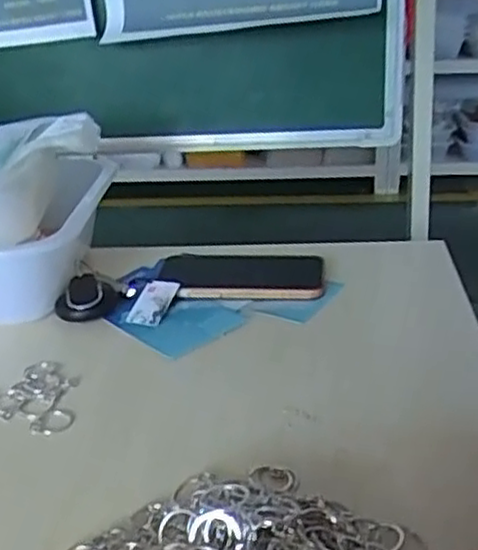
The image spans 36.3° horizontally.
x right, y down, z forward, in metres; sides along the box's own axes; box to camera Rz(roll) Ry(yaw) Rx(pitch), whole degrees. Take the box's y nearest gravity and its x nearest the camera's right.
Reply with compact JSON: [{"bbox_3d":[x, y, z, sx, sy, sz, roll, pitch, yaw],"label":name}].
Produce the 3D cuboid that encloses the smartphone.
[{"bbox_3d":[-0.003,-0.002,0.651,0.154,0.011,0.087,2,25,13],"label":"smartphone"}]

